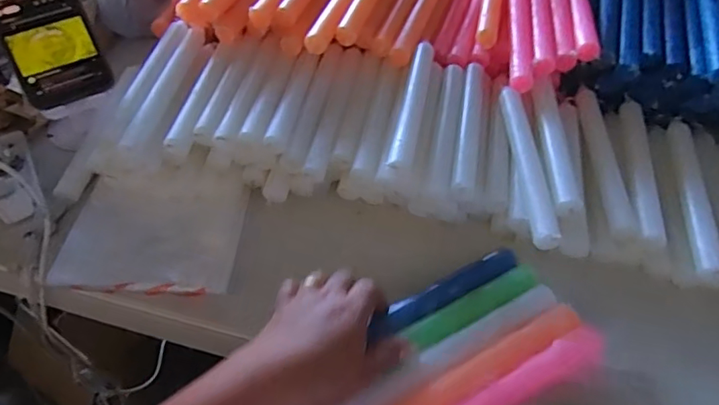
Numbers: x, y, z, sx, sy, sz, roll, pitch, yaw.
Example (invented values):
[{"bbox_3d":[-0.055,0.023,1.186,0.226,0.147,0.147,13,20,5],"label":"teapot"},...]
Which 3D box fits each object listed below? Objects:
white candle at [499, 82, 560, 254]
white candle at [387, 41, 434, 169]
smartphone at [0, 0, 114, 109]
[{"bbox_3d":[0.156,-0.041,0.486,0.023,0.021,0.197,1,50,3],"label":"white candle"},{"bbox_3d":[0.054,-0.099,0.518,0.022,0.025,0.196,8,51,8],"label":"white candle"},{"bbox_3d":[-0.305,-0.176,0.499,0.077,0.160,0.015,-23,9,-14],"label":"smartphone"}]

